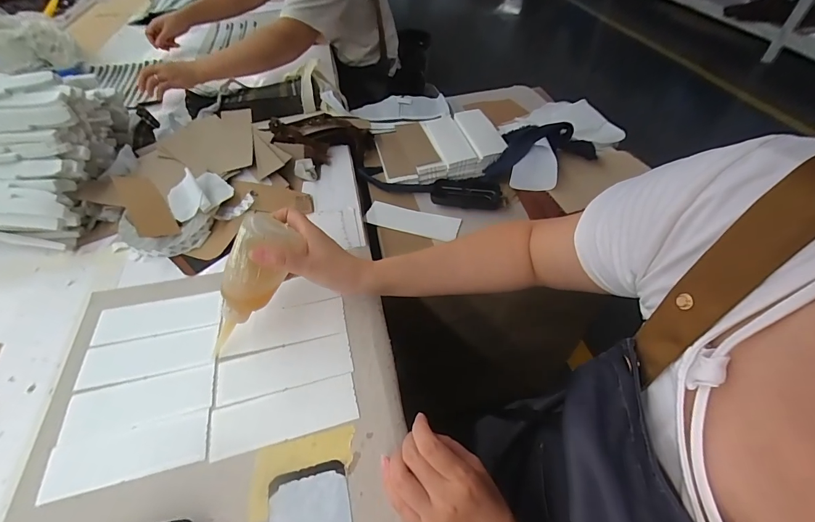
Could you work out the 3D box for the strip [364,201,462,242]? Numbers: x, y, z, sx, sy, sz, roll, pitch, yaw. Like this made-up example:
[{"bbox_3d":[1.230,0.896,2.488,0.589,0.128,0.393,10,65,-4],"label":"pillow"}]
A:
[{"bbox_3d":[0.008,-0.065,0.604,0.147,0.009,0.053,16,52,8],"label":"strip"}]

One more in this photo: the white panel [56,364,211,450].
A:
[{"bbox_3d":[-0.287,0.151,0.404,0.146,0.004,0.054,-12,51,-9],"label":"white panel"}]

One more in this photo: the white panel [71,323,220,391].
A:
[{"bbox_3d":[-0.301,0.110,0.440,0.145,0.005,0.052,-10,50,-7],"label":"white panel"}]

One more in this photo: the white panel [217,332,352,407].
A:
[{"bbox_3d":[-0.138,0.118,0.424,0.145,0.004,0.051,-12,51,-9],"label":"white panel"}]

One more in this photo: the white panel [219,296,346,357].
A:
[{"bbox_3d":[-0.149,0.077,0.458,0.138,0.005,0.053,-10,50,-7],"label":"white panel"}]

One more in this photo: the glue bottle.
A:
[{"bbox_3d":[-0.168,0.026,0.404,0.047,0.041,0.152,29,101,23],"label":"glue bottle"}]

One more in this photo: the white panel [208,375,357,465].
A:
[{"bbox_3d":[-0.129,0.160,0.394,0.147,0.004,0.052,-13,51,-9],"label":"white panel"}]

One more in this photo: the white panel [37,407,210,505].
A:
[{"bbox_3d":[-0.275,0.189,0.371,0.145,0.004,0.052,-12,51,-9],"label":"white panel"}]

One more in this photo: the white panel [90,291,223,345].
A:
[{"bbox_3d":[-0.310,0.068,0.471,0.147,0.004,0.052,-10,50,-7],"label":"white panel"}]

